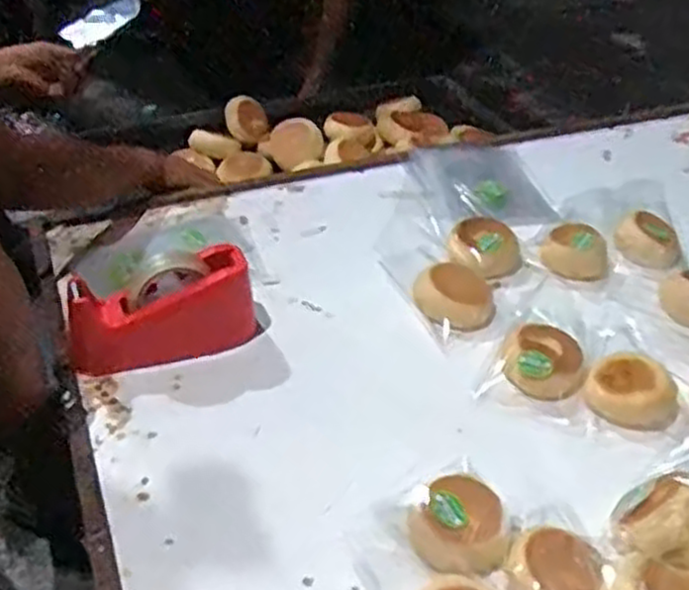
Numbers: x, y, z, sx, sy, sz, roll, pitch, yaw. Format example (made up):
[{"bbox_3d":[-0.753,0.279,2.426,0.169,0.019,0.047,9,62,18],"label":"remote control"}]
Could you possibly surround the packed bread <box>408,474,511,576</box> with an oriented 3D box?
[{"bbox_3d":[0.109,0.211,0.718,0.086,0.047,0.091,1,44,-1],"label":"packed bread"}]

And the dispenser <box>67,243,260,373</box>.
[{"bbox_3d":[-0.201,0.018,0.875,0.205,0.111,0.057,-17,46,-20],"label":"dispenser"}]

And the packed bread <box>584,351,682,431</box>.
[{"bbox_3d":[0.319,0.101,0.863,0.092,0.034,0.088,27,49,24],"label":"packed bread"}]

